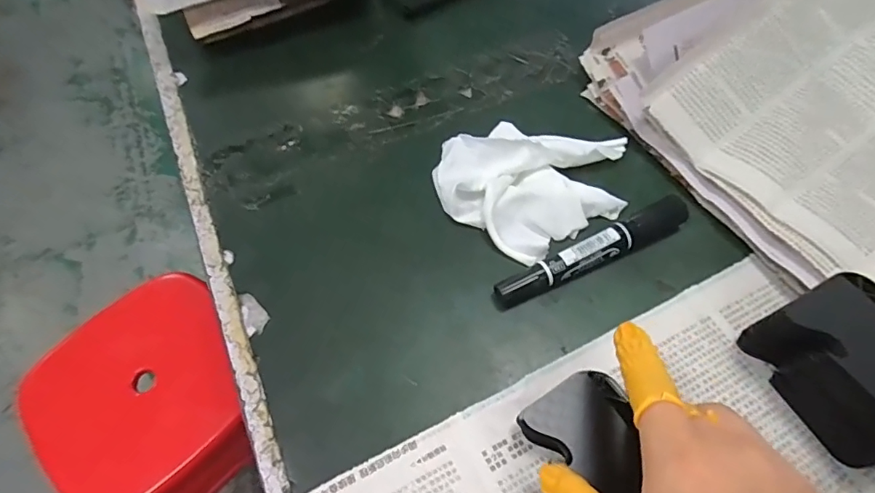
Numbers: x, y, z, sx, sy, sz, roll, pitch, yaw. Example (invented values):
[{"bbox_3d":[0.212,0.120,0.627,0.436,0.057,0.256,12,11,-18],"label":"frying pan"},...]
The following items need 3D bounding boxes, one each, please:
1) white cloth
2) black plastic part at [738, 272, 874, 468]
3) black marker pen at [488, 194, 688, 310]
[{"bbox_3d":[0.072,-0.054,0.349,0.134,0.029,0.106,-31,62,-15],"label":"white cloth"},{"bbox_3d":[0.223,0.066,0.259,0.057,0.052,0.087,-23,61,-11],"label":"black plastic part"},{"bbox_3d":[0.103,0.003,0.322,0.142,0.019,0.018,-24,61,-11],"label":"black marker pen"}]

